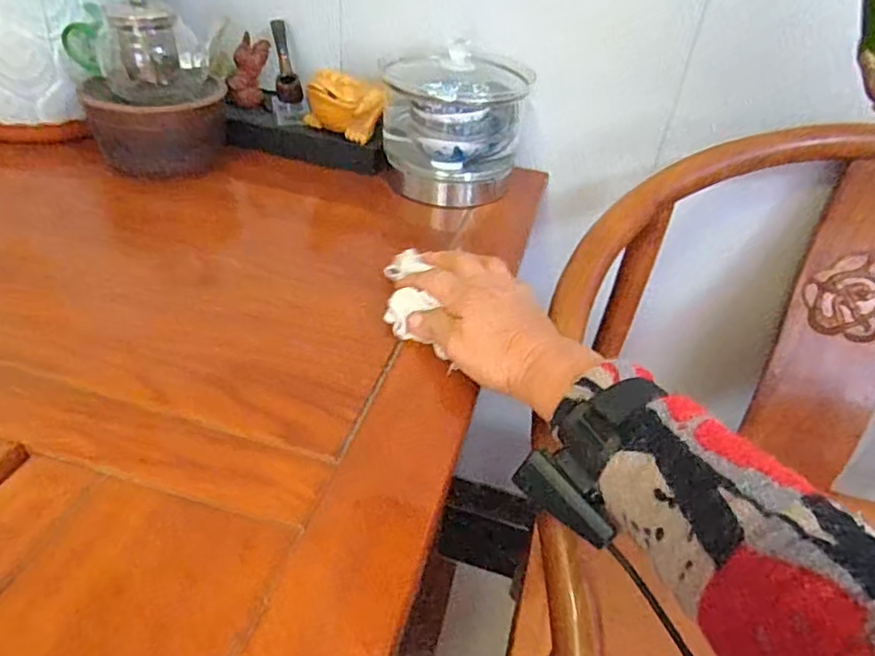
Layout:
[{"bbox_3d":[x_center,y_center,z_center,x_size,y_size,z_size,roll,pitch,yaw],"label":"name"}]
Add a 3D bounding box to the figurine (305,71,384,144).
[{"bbox_3d":[-0.104,-0.247,0.662,0.089,0.063,0.055,2,39,-6],"label":"figurine"}]

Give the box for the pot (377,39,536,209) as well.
[{"bbox_3d":[0.020,-0.219,0.657,0.122,0.133,0.132,24,43,21],"label":"pot"}]

